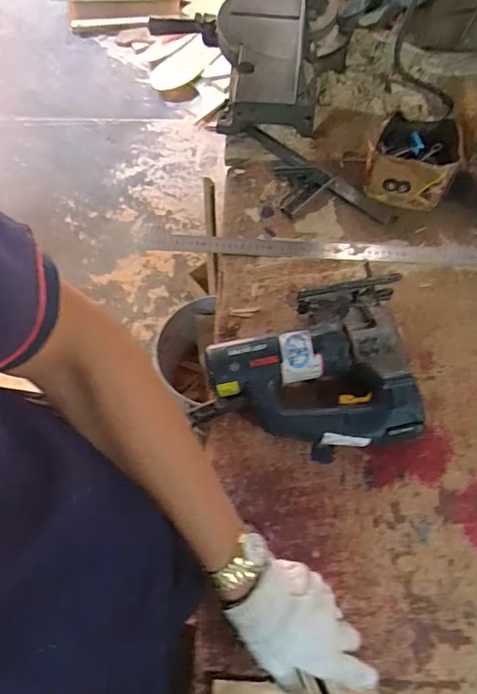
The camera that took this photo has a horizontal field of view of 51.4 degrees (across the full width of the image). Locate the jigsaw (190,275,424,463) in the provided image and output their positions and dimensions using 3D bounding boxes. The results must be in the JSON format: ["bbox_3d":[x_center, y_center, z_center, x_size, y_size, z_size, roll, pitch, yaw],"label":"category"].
[{"bbox_3d":[0.077,0.028,0.596,0.263,0.069,0.194,-8,65,-2],"label":"jigsaw"}]

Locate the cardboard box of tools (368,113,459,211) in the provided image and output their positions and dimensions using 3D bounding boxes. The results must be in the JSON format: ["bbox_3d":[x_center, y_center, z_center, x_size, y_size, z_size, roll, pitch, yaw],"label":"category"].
[{"bbox_3d":[0.256,-0.273,0.731,0.121,0.083,0.097,18,66,10],"label":"cardboard box of tools"}]

